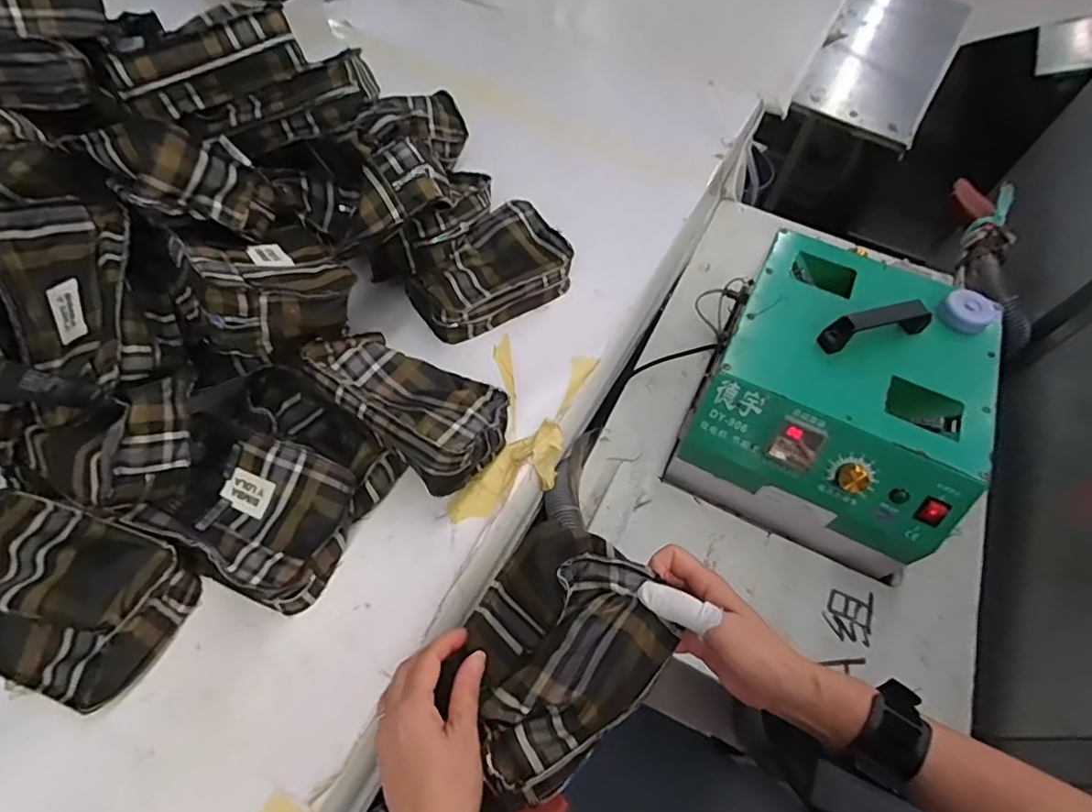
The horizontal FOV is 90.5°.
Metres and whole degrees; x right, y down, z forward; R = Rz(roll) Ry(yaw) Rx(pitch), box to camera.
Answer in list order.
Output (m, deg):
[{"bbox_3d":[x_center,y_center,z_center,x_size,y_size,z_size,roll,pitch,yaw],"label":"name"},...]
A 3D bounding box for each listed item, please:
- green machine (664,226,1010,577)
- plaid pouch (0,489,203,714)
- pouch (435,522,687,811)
[{"bbox_3d":[0.383,-0.024,0.722,0.304,0.195,0.356,25,60,11],"label":"green machine"},{"bbox_3d":[-0.421,0.161,0.463,0.198,0.067,0.136,18,59,7],"label":"plaid pouch"},{"bbox_3d":[0.005,0.181,0.412,0.135,0.067,0.166,40,64,19],"label":"pouch"}]

